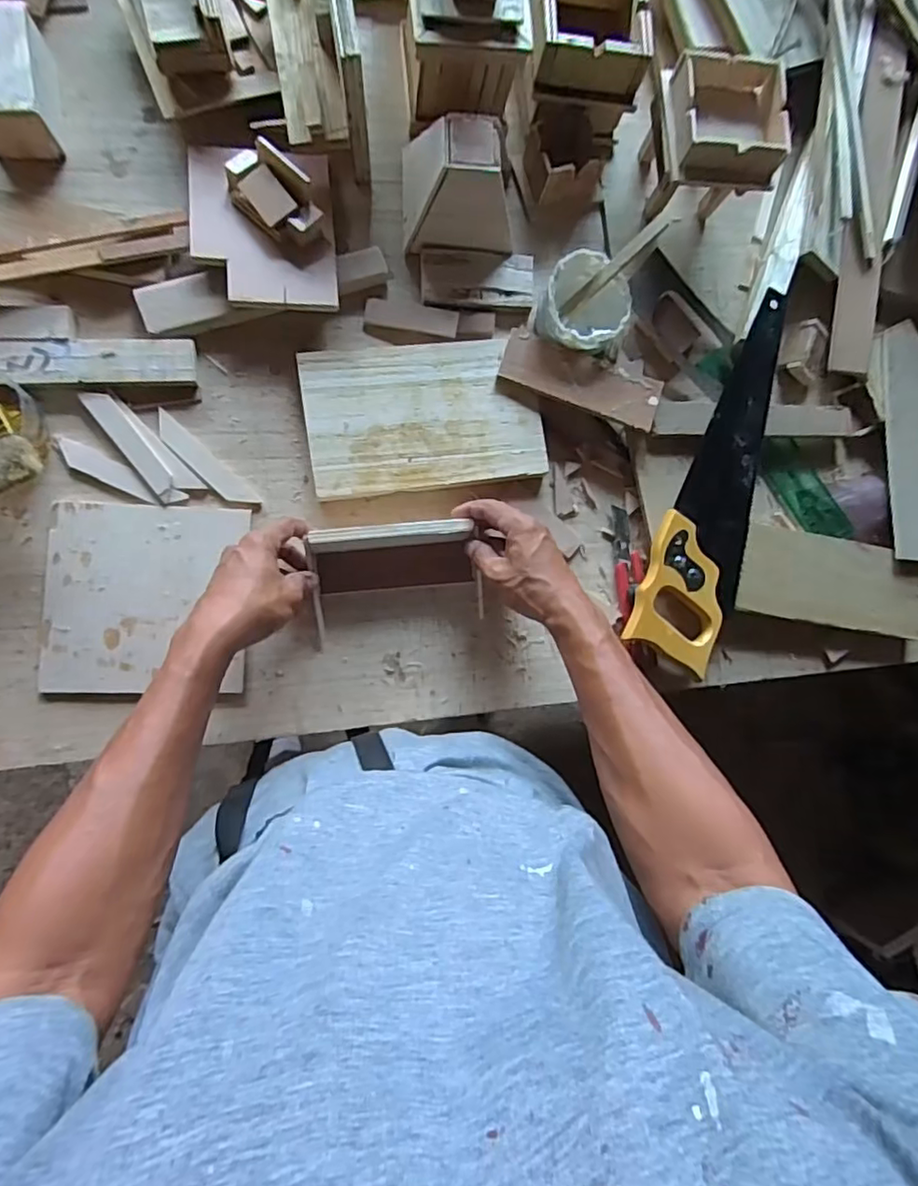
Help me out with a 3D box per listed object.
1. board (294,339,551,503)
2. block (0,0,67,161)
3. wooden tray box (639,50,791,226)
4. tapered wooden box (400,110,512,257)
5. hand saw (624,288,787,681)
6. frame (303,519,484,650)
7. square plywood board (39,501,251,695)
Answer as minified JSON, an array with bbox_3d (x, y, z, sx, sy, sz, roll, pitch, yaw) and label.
[{"bbox_3d":[-0.033,-0.175,0.598,0.228,0.020,0.143,-8,86,-9],"label":"board"},{"bbox_3d":[-0.408,-0.465,0.544,0.069,0.056,0.112,-6,85,-8],"label":"block"},{"bbox_3d":[0.257,-0.470,0.624,0.114,0.099,0.122,-1,84,-8],"label":"wooden tray box"},{"bbox_3d":[0.003,-0.410,0.590,0.111,0.075,0.104,-1,84,-8],"label":"tapered wooden box"},{"bbox_3d":[0.273,-0.121,0.625,0.099,0.033,0.396,19,82,-6],"label":"hand saw"},{"bbox_3d":[-0.060,-0.015,0.574,0.161,0.056,0.094,-7,85,-8],"label":"frame"},{"bbox_3d":[-0.286,0.004,0.548,0.170,0.005,0.171,1,84,-8],"label":"square plywood board"}]

